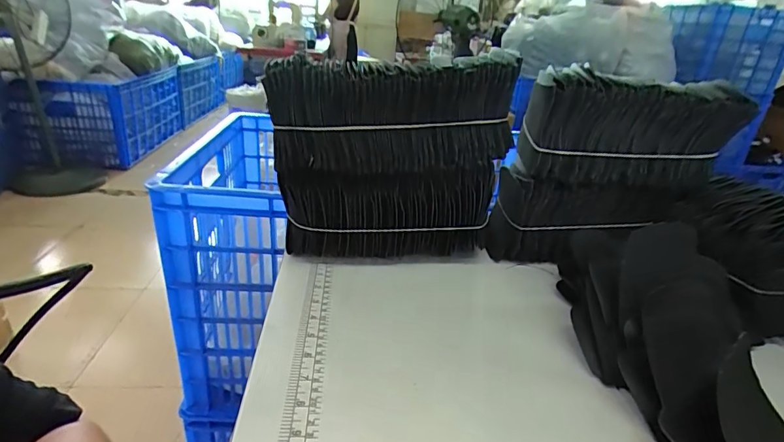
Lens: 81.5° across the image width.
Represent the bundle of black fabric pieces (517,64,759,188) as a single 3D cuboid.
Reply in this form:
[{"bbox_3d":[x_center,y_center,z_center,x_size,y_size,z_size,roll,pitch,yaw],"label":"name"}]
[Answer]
[{"bbox_3d":[0.248,-0.096,0.499,0.235,0.114,0.081,1,25,-9],"label":"bundle of black fabric pieces"}]

